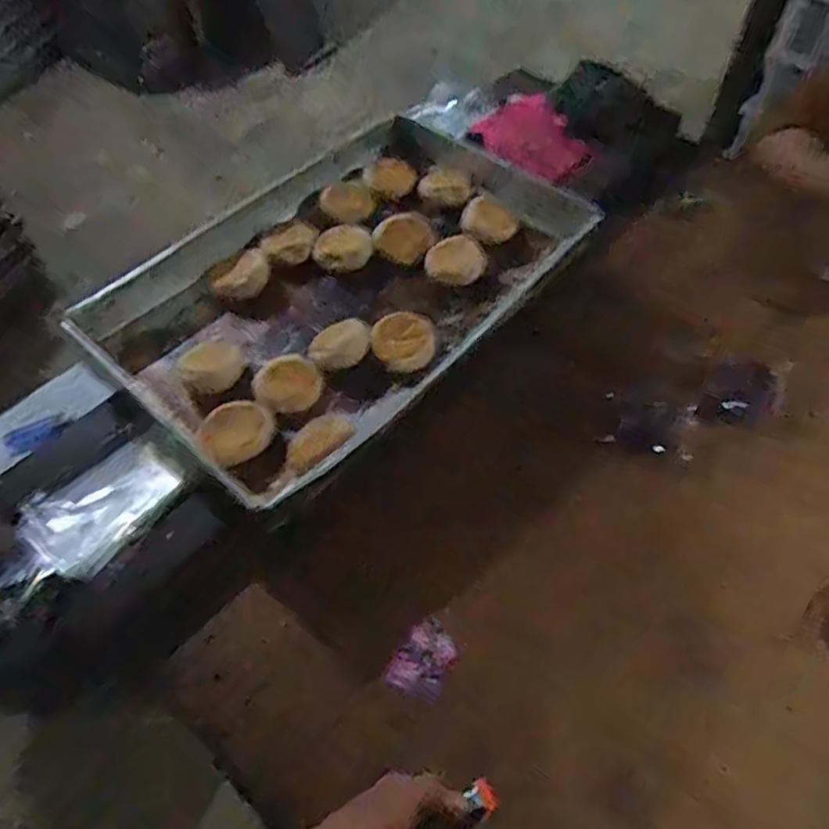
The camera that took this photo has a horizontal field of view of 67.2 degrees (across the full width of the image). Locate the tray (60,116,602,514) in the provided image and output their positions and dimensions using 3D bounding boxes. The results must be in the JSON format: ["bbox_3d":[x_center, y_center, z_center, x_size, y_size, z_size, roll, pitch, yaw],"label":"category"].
[{"bbox_3d":[-0.080,-0.191,0.872,0.417,0.070,0.651,37,63,23],"label":"tray"}]

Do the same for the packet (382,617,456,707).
[{"bbox_3d":[0.010,0.254,0.648,0.059,0.016,0.073,27,59,18],"label":"packet"}]

